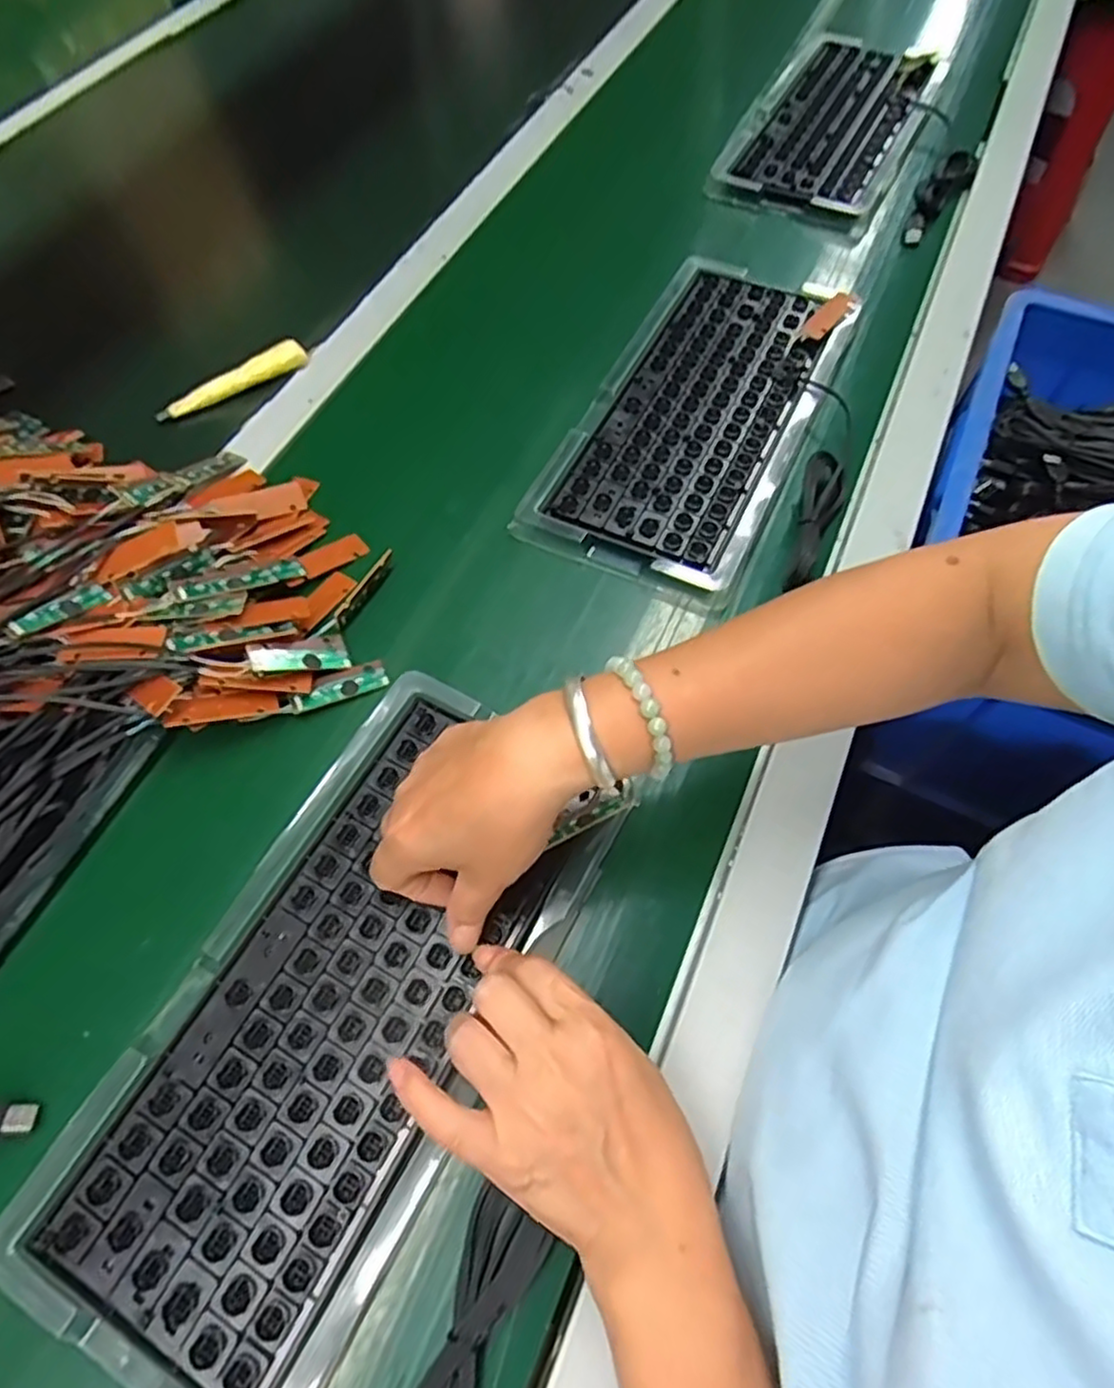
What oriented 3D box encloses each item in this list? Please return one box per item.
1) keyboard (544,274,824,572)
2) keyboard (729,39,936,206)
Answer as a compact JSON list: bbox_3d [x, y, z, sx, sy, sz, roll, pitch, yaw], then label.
[{"bbox_3d":[0.108,-0.220,0.532,0.120,0.009,0.295,23,65,14],"label":"keyboard"},{"bbox_3d":[0.284,-0.586,0.722,0.124,0.023,0.313,24,65,15],"label":"keyboard"}]

